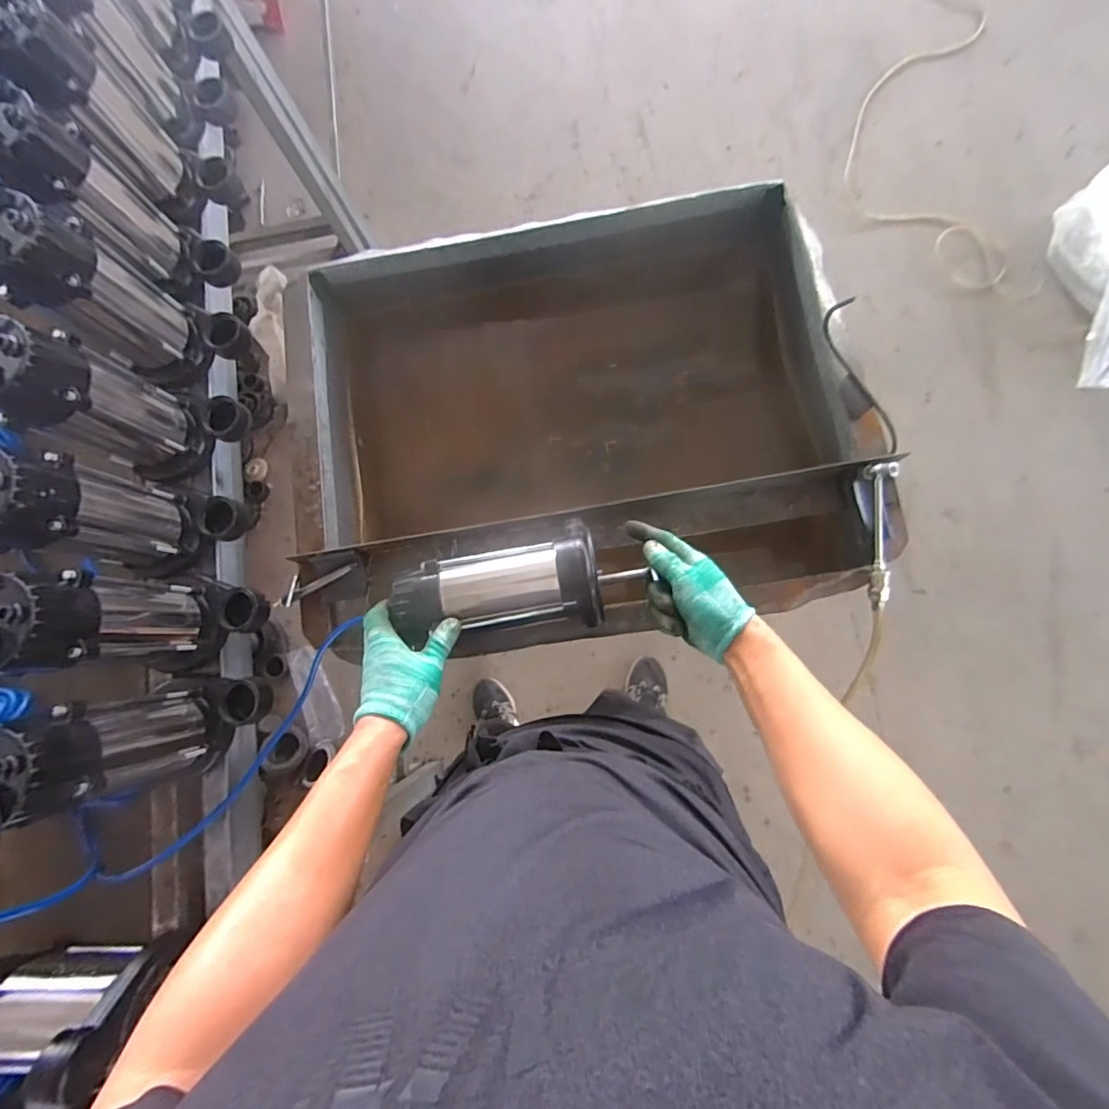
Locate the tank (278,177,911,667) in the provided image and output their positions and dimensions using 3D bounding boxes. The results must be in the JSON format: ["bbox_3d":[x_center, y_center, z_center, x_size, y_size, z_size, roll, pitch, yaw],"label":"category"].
[{"bbox_3d":[0.028,-0.186,0.755,0.737,0.244,0.595,-6,81,4],"label":"tank"}]

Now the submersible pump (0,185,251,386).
[{"bbox_3d":[-0.521,-0.303,0.604,0.126,0.229,0.116,19,84,8],"label":"submersible pump"}]

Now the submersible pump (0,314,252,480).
[{"bbox_3d":[-0.497,-0.169,0.587,0.121,0.246,0.122,13,83,7],"label":"submersible pump"}]

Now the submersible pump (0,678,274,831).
[{"bbox_3d":[-0.439,0.193,0.526,0.144,0.234,0.112,-15,80,3],"label":"submersible pump"}]

